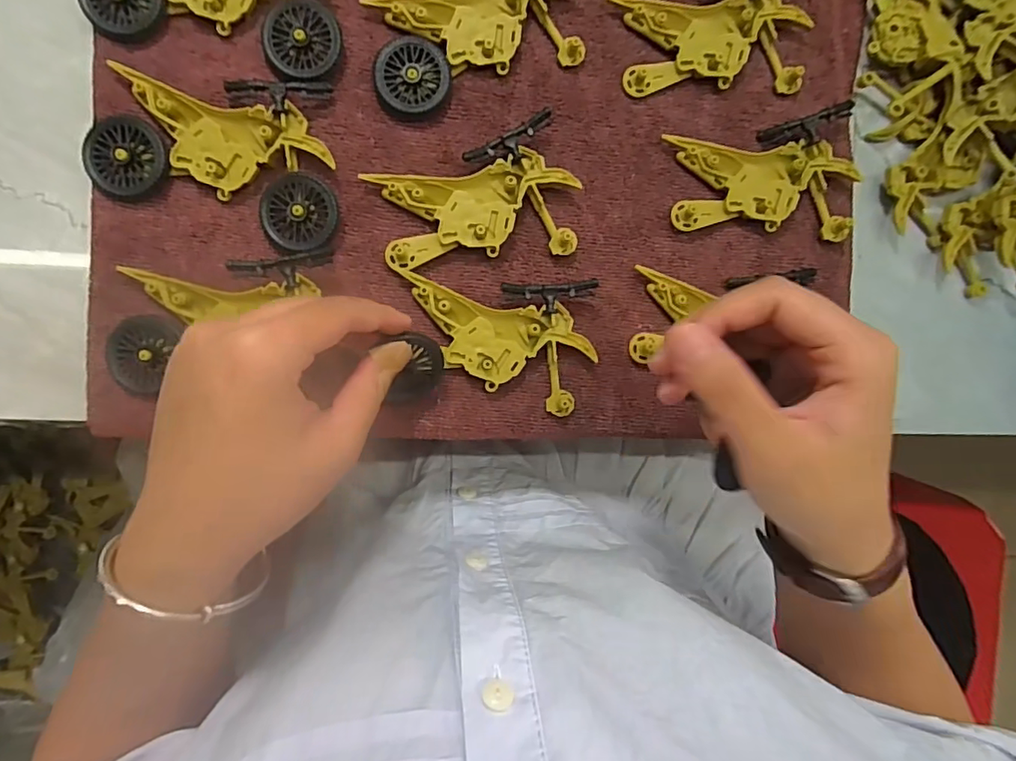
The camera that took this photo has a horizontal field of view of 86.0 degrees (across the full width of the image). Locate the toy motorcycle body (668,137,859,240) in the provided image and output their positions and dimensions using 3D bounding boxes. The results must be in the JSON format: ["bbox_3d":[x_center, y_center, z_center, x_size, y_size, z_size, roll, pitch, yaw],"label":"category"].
[{"bbox_3d":[0.135,-0.102,0.291,0.097,0.012,0.048,0,92,-6],"label":"toy motorcycle body"}]

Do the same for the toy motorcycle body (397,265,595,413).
[{"bbox_3d":[-0.002,-0.018,0.278,0.090,0.014,0.066,0,92,-6],"label":"toy motorcycle body"}]

